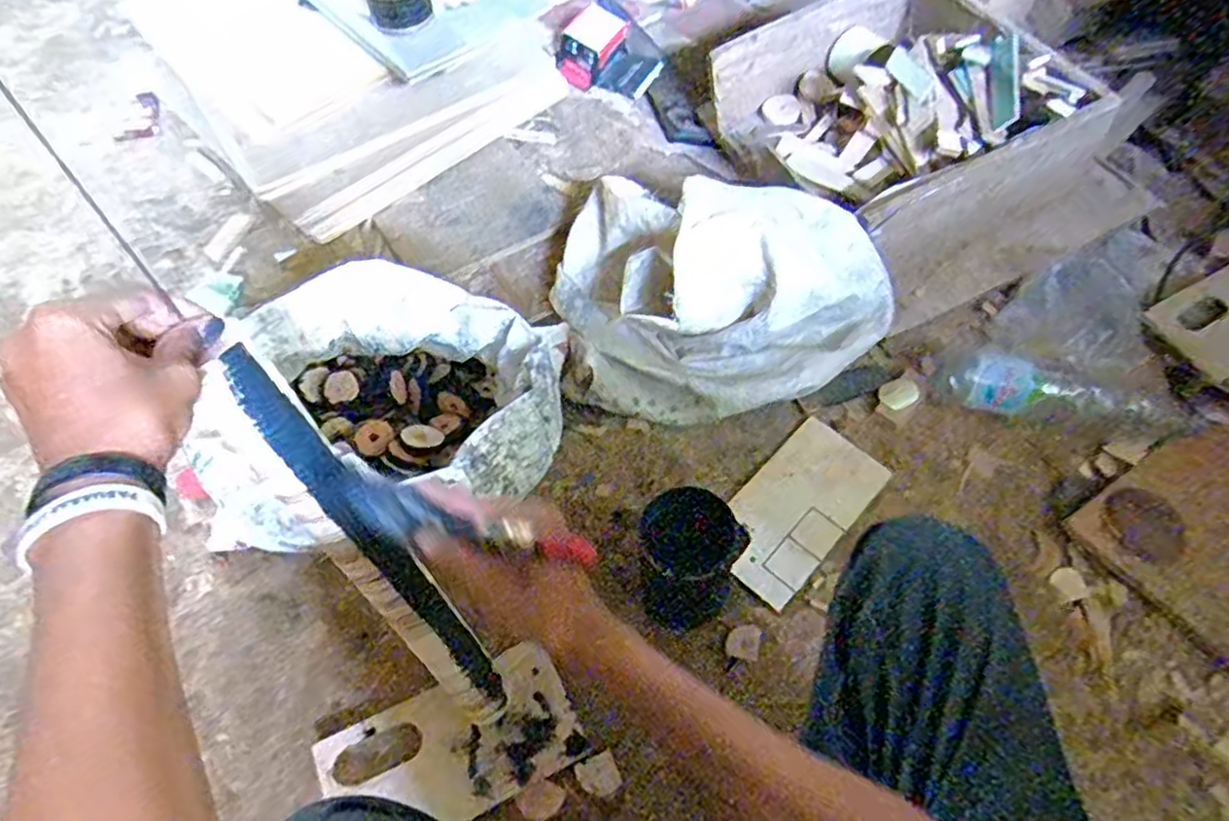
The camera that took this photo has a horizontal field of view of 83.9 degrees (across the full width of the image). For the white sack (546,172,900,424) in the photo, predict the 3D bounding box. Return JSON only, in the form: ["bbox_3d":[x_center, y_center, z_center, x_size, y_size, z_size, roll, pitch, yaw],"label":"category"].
[{"bbox_3d":[0.144,-0.175,0.951,0.444,0.214,0.330,2,56,-1],"label":"white sack"}]

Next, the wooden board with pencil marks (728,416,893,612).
[{"bbox_3d":[0.232,0.121,0.868,0.128,0.015,0.237,40,74,20],"label":"wooden board with pencil marks"}]

